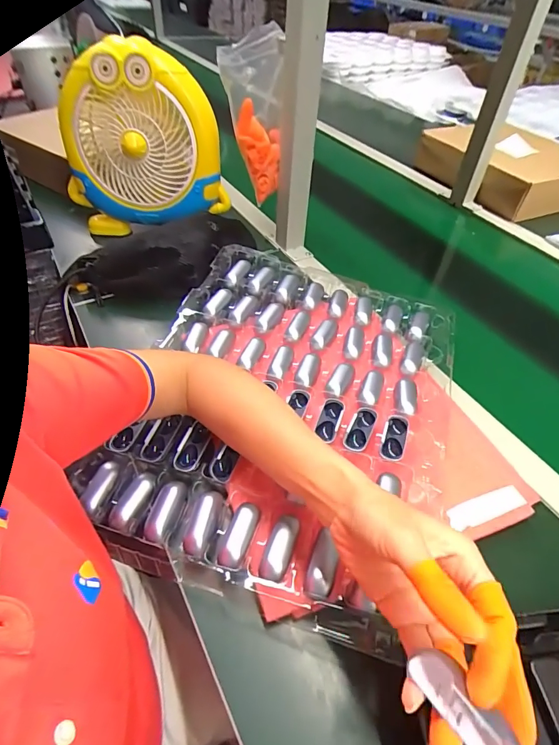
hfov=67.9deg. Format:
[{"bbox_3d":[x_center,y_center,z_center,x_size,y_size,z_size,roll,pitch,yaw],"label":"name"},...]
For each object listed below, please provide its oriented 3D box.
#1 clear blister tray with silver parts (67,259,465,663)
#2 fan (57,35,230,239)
[{"bbox_3d":[0.022,0.023,0.475,0.363,0.042,0.440,15,48,10],"label":"clear blister tray with silver parts"},{"bbox_3d":[-0.222,-0.355,0.662,0.261,0.250,0.079,11,47,6],"label":"fan"}]

